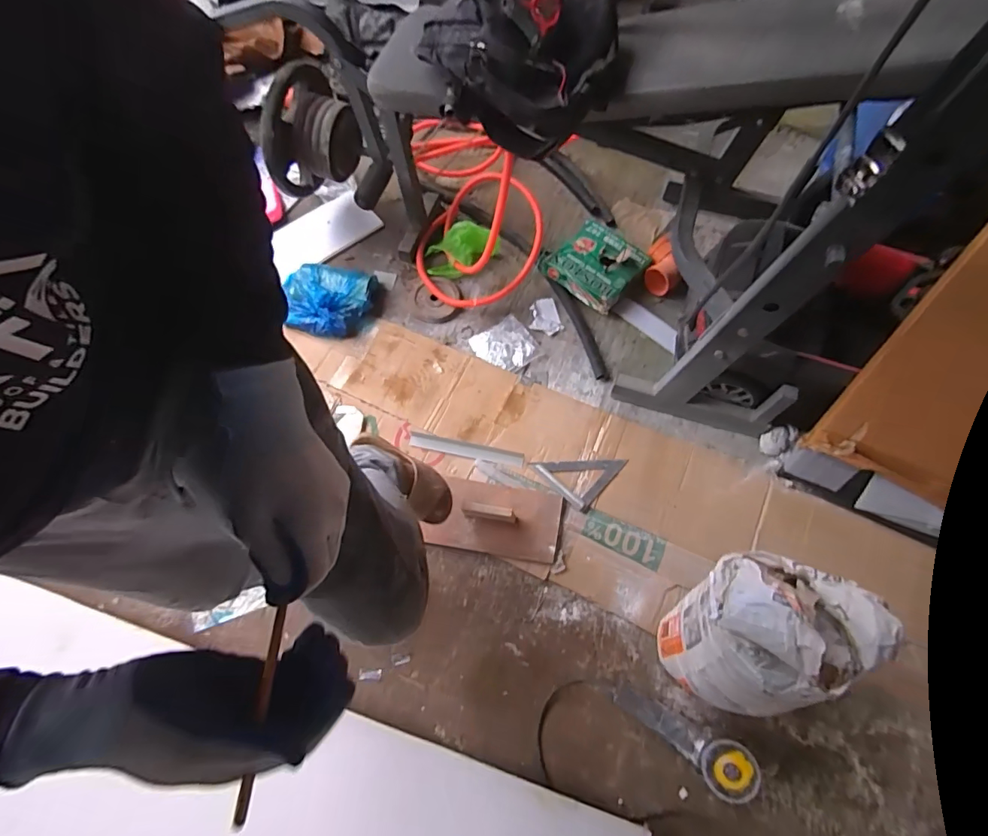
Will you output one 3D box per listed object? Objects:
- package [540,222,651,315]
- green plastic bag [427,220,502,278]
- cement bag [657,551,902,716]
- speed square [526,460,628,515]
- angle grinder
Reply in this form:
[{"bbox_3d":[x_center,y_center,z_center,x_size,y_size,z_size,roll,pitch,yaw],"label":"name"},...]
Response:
[{"bbox_3d":[0.309,-0.492,1.451,0.285,0.088,0.270,37,69,13],"label":"package"},{"bbox_3d":[-0.103,-0.528,1.463,0.229,0.091,0.166,7,66,1],"label":"green plastic bag"},{"bbox_3d":[0.450,0.404,0.857,0.219,0.502,0.244,12,66,3],"label":"cement bag"},{"bbox_3d":[0.221,0.128,1.236,0.191,0.027,0.179,39,70,14],"label":"speed square"},{"bbox_3d":[0.387,0.661,0.959,0.276,0.112,0.097,32,68,11],"label":"angle grinder"}]

